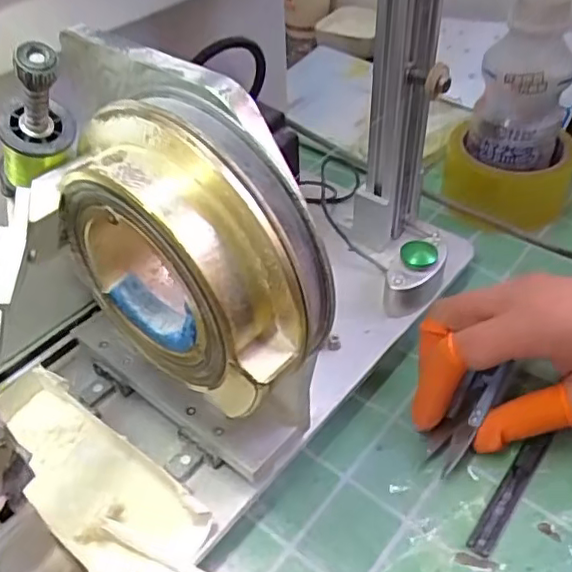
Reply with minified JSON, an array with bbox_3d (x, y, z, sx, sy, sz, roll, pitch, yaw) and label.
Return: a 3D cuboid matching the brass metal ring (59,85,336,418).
[{"bbox_3d":[-0.038,-0.012,0.222,0.102,0.094,0.051,30,52,30],"label":"brass metal ring"}]

